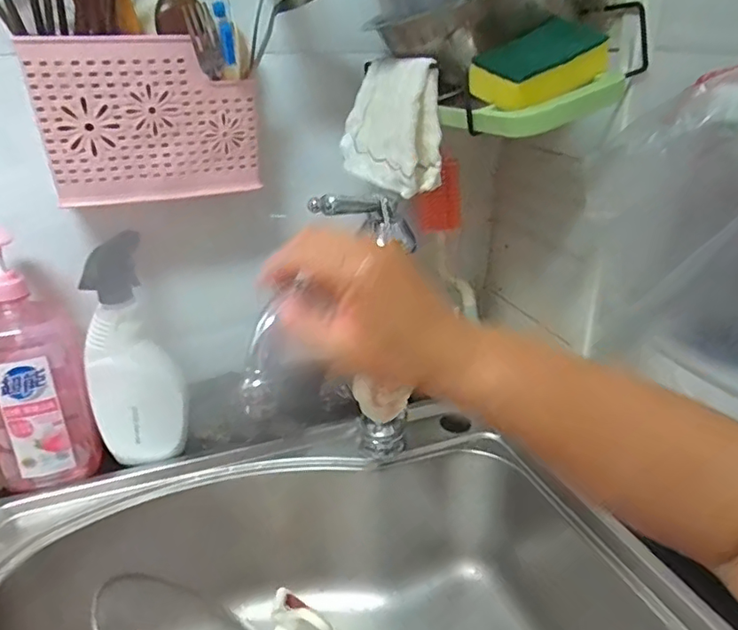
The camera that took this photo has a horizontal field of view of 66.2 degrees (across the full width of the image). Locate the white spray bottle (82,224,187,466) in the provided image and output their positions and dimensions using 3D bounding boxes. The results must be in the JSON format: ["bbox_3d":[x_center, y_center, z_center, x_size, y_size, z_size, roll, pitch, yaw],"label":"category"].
[{"bbox_3d":[-0.243,0.045,0.582,0.059,0.229,0.082,21,32,38],"label":"white spray bottle"}]

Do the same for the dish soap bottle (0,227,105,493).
[{"bbox_3d":[-0.340,0.051,0.567,0.097,0.235,0.083,-11,27,-22],"label":"dish soap bottle"}]

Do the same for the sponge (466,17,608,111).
[{"bbox_3d":[0.130,-0.198,0.448,0.091,0.029,0.075,-26,42,-6],"label":"sponge"}]

